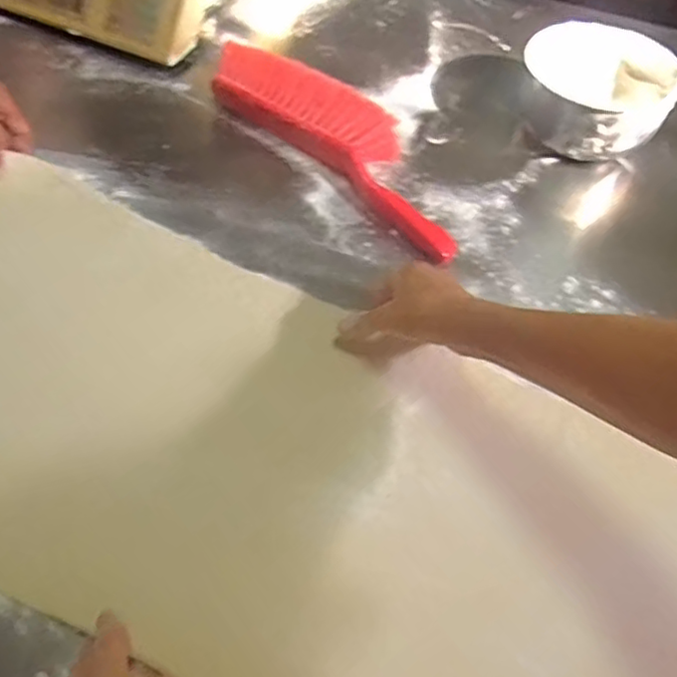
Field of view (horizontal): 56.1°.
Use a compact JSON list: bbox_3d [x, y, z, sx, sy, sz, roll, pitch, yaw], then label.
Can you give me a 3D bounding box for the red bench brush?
[{"bbox_3d":[0.000,-0.218,0.686,0.375,0.056,0.097,39,62,23],"label":"red bench brush"}]

